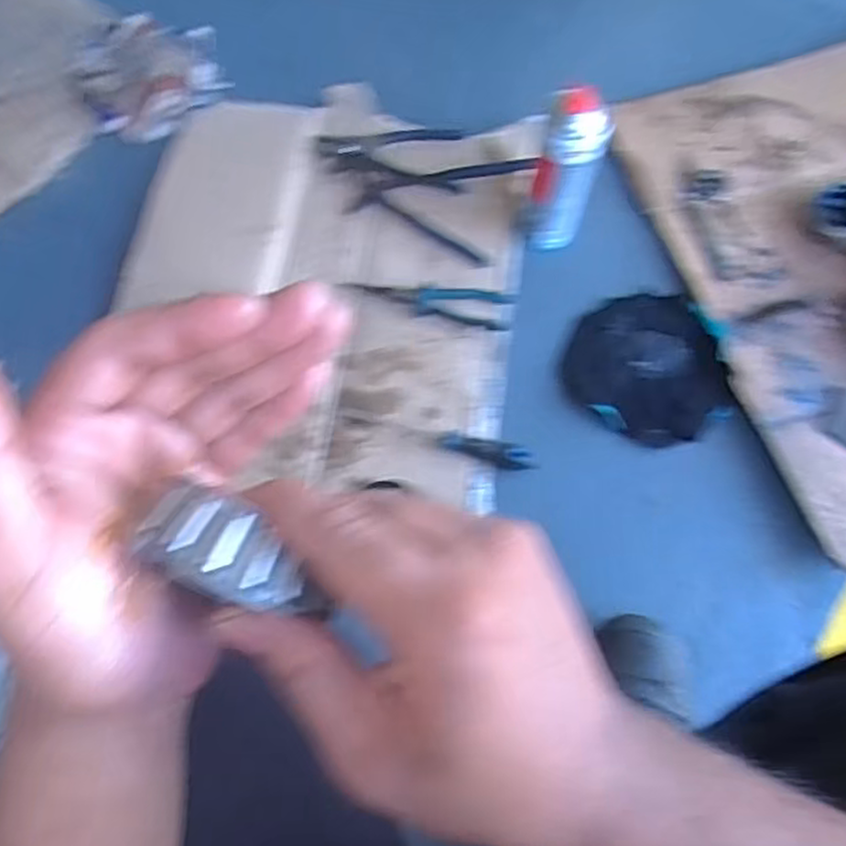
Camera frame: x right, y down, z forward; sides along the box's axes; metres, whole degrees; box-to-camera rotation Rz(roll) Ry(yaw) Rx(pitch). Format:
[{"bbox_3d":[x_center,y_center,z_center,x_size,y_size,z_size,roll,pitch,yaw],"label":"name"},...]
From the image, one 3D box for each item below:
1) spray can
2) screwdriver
[{"bbox_3d":[0.162,-0.276,0.828,0.064,0.214,0.068,0,69,0],"label":"spray can"},{"bbox_3d":[0.019,0.017,0.812,0.212,0.026,0.024,15,70,6],"label":"screwdriver"}]

